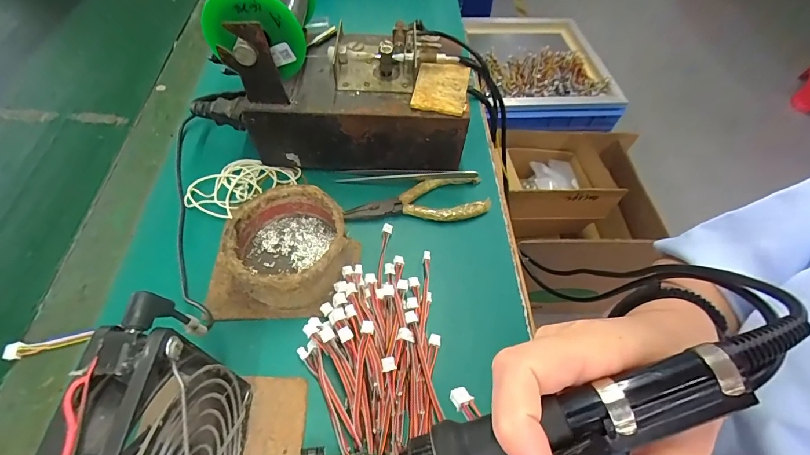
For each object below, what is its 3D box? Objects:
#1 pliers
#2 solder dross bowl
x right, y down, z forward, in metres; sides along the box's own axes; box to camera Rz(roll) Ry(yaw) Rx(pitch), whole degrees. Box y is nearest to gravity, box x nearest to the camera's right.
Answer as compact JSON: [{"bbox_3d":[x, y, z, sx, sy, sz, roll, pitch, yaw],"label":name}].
[{"bbox_3d":[0.012,-0.025,0.323,0.121,0.015,0.041,-5,58,-6],"label":"pliers"},{"bbox_3d":[-0.085,0.013,0.277,0.083,0.040,0.082,2,57,-2],"label":"solder dross bowl"}]

